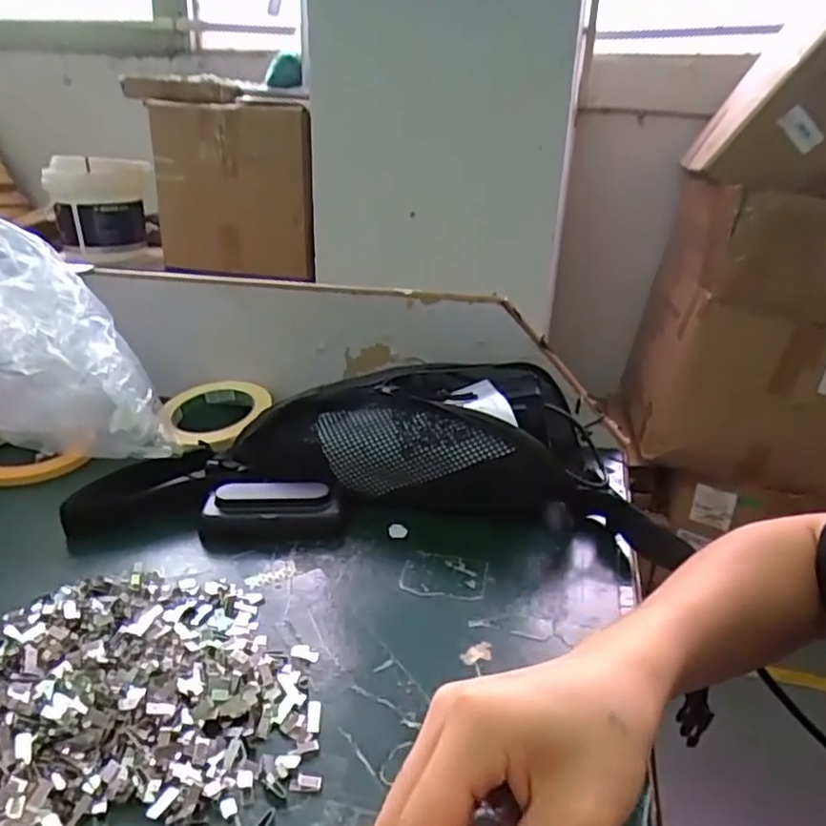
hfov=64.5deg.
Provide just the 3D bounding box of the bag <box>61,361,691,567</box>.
[{"bbox_3d":[-0.029,0.031,0.499,0.423,0.092,0.141,3,23,4],"label":"bag"}]

